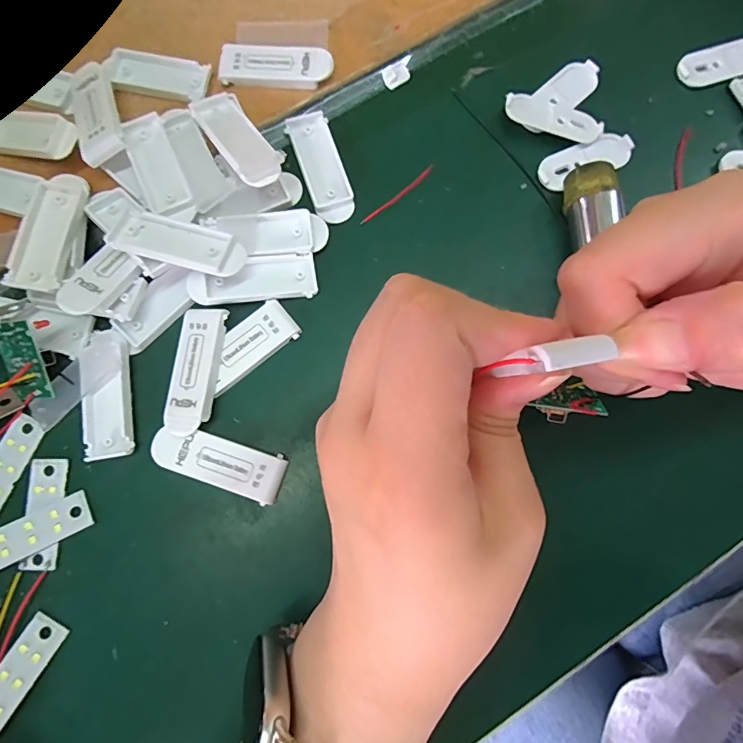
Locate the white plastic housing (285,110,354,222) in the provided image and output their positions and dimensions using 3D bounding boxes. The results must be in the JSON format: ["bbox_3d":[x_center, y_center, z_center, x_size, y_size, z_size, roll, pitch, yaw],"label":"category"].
[{"bbox_3d":[-0.025,-0.102,0.218,0.021,0.004,0.059,-16,81,-4],"label":"white plastic housing"}]

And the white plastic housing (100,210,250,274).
[{"bbox_3d":[-0.085,-0.056,0.195,0.056,0.006,0.022,16,71,1],"label":"white plastic housing"}]

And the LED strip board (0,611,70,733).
[{"bbox_3d":[-0.142,0.121,0.175,0.017,0.004,0.045,28,67,4],"label":"LED strip board"}]

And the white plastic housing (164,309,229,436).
[{"bbox_3d":[-0.078,-0.001,0.195,0.019,0.006,0.055,7,80,0],"label":"white plastic housing"}]

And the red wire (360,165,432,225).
[{"bbox_3d":[0.013,-0.088,0.219,0.046,0.004,0.004,-41,83,-8],"label":"red wire"}]

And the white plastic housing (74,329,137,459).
[{"bbox_3d":[-0.117,0.010,0.194,0.022,0.004,0.055,-11,80,-3],"label":"white plastic housing"}]

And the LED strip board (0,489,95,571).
[{"bbox_3d":[-0.142,0.068,0.185,0.045,0.004,0.016,-26,76,-17],"label":"LED strip board"}]

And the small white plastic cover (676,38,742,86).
[{"bbox_3d":[0.185,-0.162,0.231,0.047,0.008,0.018,-13,80,-4],"label":"small white plastic cover"}]

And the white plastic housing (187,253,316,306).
[{"bbox_3d":[-0.055,-0.043,0.204,0.057,0.009,0.020,-8,80,-3],"label":"white plastic housing"}]

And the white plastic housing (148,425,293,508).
[{"bbox_3d":[-0.066,0.038,0.190,0.057,0.004,0.021,18,80,2],"label":"white plastic housing"}]

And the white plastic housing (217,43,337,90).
[{"bbox_3d":[-0.048,-0.153,0.223,0.055,0.007,0.021,5,80,0],"label":"white plastic housing"}]

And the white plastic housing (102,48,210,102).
[{"bbox_3d":[-0.107,-0.148,0.221,0.051,0.004,0.020,10,80,0],"label":"white plastic housing"}]

